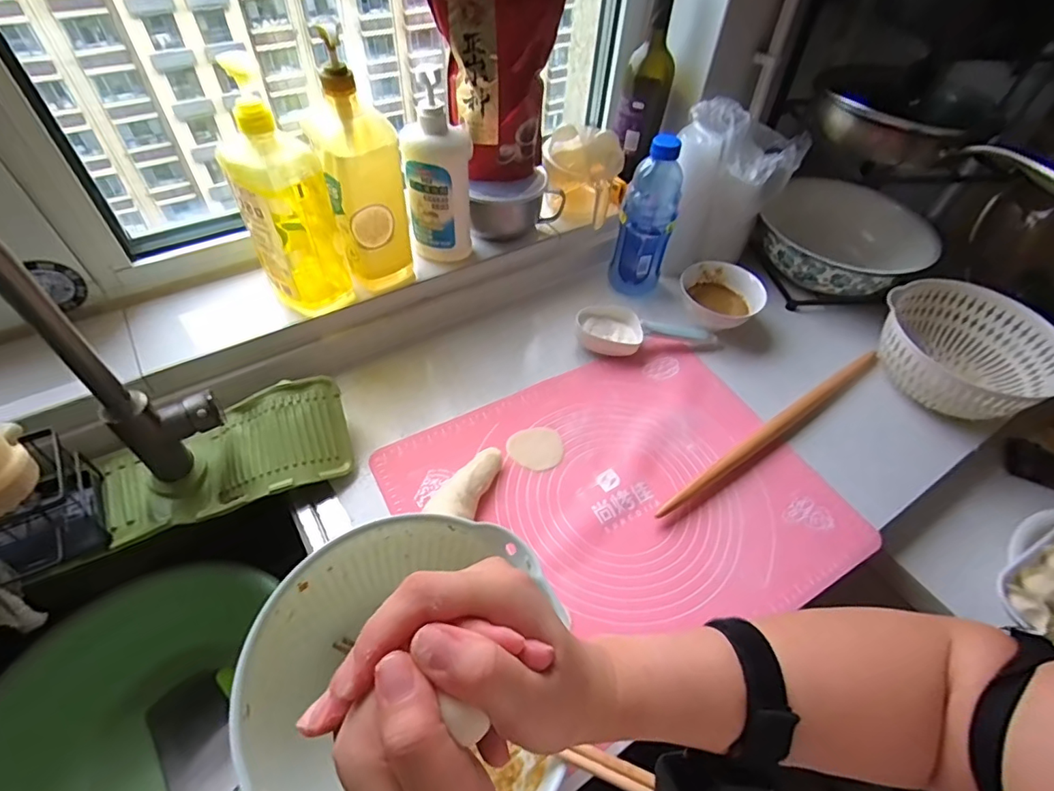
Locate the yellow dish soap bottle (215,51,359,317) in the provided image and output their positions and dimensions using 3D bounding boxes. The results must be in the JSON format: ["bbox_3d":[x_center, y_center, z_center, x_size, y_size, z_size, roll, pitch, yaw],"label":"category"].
[{"bbox_3d":[-0.279,-0.226,0.608,0.101,0.277,0.089,-22,56,-21],"label":"yellow dish soap bottle"}]

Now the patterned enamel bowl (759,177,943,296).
[{"bbox_3d":[0.535,-0.254,0.901,0.253,0.127,0.243,3,52,-4],"label":"patterned enamel bowl"}]

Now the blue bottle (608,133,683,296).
[{"bbox_3d":[0.185,-0.269,0.804,0.082,0.238,0.070,15,52,6],"label":"blue bottle"}]

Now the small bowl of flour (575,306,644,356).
[{"bbox_3d":[0.122,-0.096,0.786,0.096,0.038,0.082,7,52,0],"label":"small bowl of flour"}]

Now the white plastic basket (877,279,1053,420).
[{"bbox_3d":[0.630,-0.064,0.762,0.233,0.101,0.225,-26,59,-23],"label":"white plastic basket"}]

